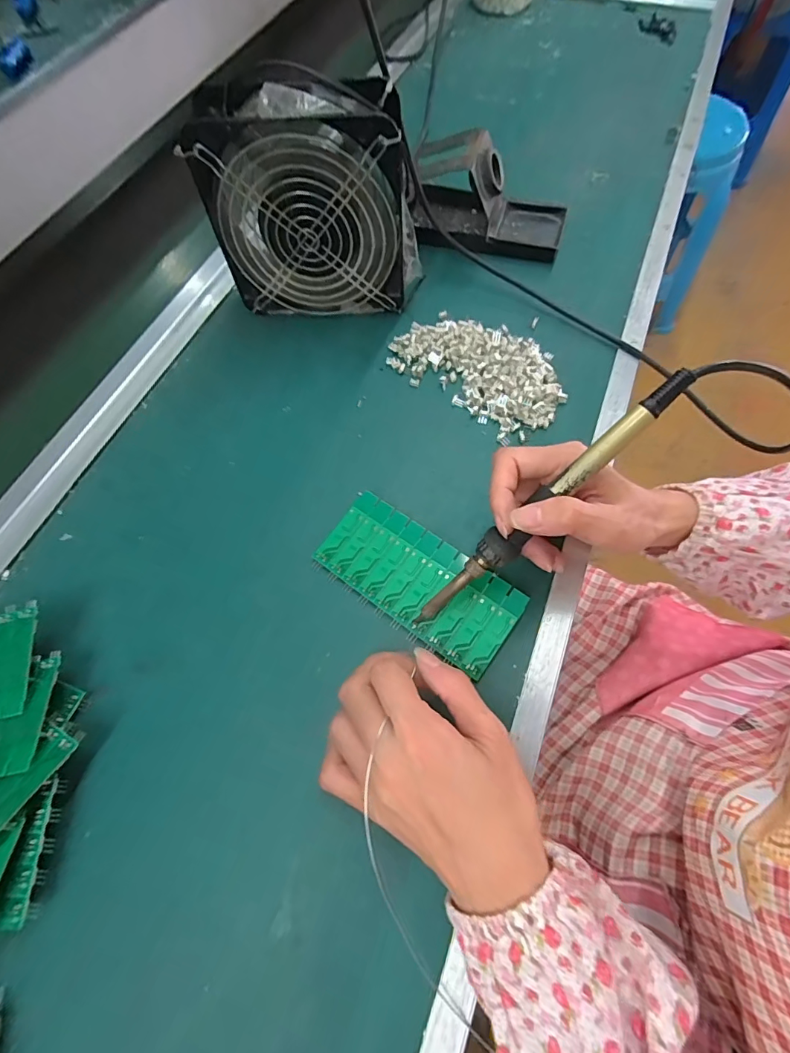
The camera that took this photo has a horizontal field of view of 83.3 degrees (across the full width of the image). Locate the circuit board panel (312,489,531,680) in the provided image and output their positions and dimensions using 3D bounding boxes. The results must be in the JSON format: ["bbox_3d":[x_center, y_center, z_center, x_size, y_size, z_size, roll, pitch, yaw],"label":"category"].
[{"bbox_3d":[0.015,0.035,0.302,0.136,0.009,0.063,34,72,17],"label":"circuit board panel"}]

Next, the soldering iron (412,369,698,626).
[{"bbox_3d":[0.079,-0.007,0.253,0.200,0.015,0.018,-47,69,18],"label":"soldering iron"}]

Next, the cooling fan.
[{"bbox_3d":[-0.063,-0.256,0.361,0.160,0.152,0.062,-1,66,2],"label":"cooling fan"}]

